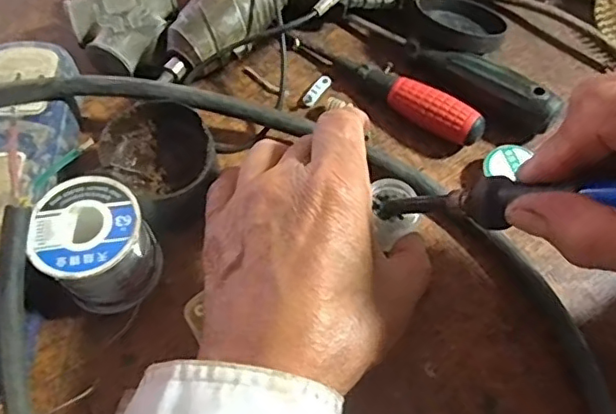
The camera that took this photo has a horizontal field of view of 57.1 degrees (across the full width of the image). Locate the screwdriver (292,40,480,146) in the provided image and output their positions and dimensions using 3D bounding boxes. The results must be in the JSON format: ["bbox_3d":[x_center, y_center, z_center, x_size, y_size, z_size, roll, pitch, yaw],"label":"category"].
[{"bbox_3d":[0.048,-0.075,0.346,0.128,0.018,0.021,37,70,20],"label":"screwdriver"}]

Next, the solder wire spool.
[{"bbox_3d":[-0.102,0.020,0.281,0.050,0.051,0.050,-2,62,3],"label":"solder wire spool"}]

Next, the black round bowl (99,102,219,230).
[{"bbox_3d":[-0.078,-0.026,0.314,0.057,0.039,0.058,-2,62,3],"label":"black round bowl"}]

